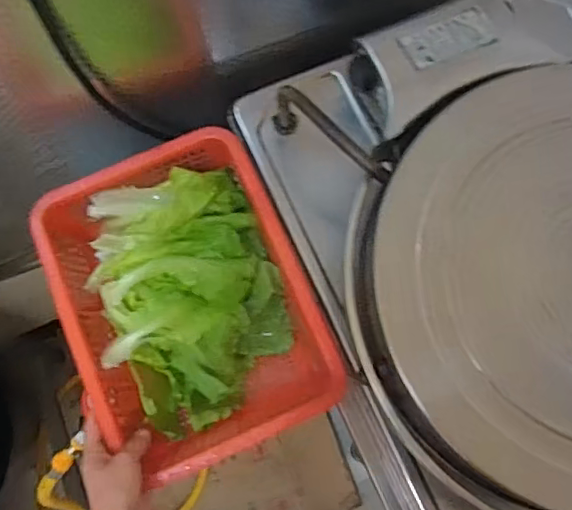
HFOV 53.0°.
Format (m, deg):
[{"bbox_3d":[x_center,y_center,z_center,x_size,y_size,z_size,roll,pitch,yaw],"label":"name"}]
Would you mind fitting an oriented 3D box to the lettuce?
[{"bbox_3d":[-0.108,0.045,0.656,0.194,0.084,0.275,-19,76,-6],"label":"lettuce"}]

